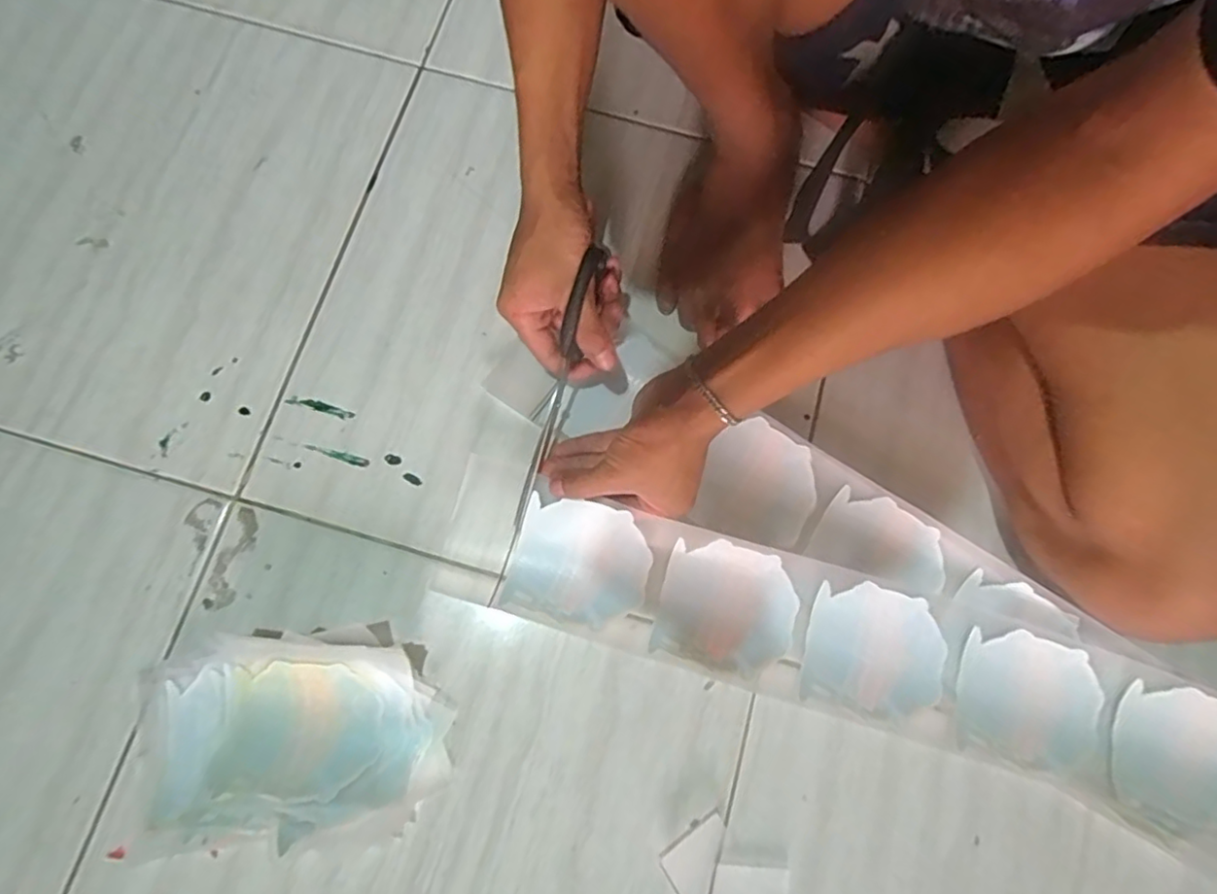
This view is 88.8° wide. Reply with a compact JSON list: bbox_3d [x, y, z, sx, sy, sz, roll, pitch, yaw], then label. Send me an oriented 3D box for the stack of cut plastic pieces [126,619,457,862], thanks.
[{"bbox_3d":[-0.209,0.187,0.403,0.198,0.033,0.128,-3,77,-2],"label":"stack of cut plastic pieces"}]

